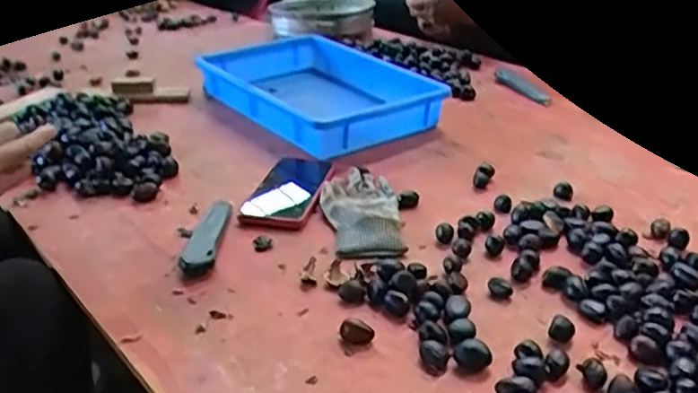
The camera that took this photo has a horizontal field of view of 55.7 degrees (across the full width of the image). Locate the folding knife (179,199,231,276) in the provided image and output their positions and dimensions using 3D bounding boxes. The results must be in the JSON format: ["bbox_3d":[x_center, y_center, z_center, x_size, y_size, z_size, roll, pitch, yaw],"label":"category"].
[{"bbox_3d":[-0.149,0.038,0.717,0.030,0.021,0.142,2,28,3],"label":"folding knife"}]

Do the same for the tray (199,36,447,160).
[{"bbox_3d":[-0.053,-0.176,1.066,0.264,0.067,0.383,-18,33,-32],"label":"tray"}]

